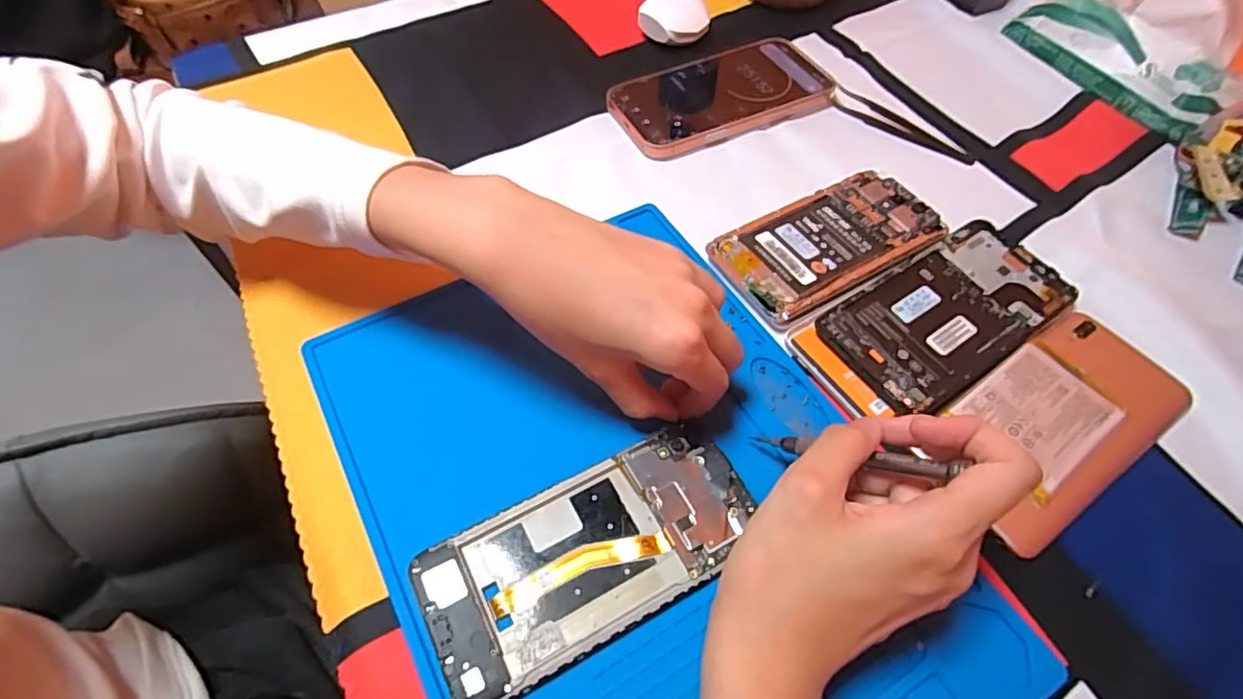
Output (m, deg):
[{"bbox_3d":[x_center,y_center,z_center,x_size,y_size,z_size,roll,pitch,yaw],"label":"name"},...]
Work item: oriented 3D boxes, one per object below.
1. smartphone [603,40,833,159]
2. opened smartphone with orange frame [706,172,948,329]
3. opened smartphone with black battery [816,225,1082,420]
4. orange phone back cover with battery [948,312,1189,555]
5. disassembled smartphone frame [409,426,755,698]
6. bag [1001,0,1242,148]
[{"bbox_3d":[0.075,-0.192,0.458,0.161,0.017,0.086,-22,59,-14],"label":"smartphone"},{"bbox_3d":[0.128,-0.068,0.368,0.139,0.005,0.073,-26,60,-17],"label":"opened smartphone with orange frame"},{"bbox_3d":[0.186,-0.020,0.342,0.145,0.014,0.074,-28,61,-18],"label":"opened smartphone with black battery"},{"bbox_3d":[0.226,0.035,0.309,0.149,0.012,0.073,-30,61,-18],"label":"orange phone back cover with battery"},{"bbox_3d":[-0.012,0.091,0.267,0.147,0.010,0.070,-25,60,-16],"label":"disassembled smartphone frame"},{"bbox_3d":[0.385,-0.234,0.451,0.062,0.077,0.171,-33,62,-20],"label":"bag"}]

